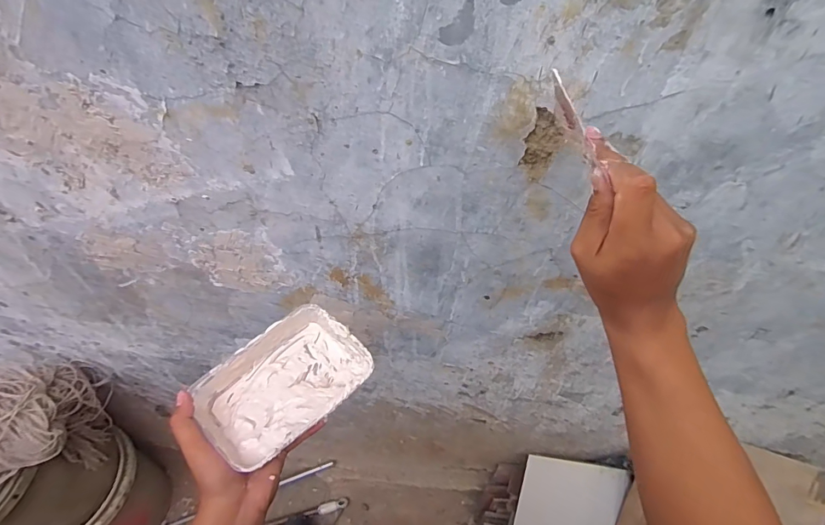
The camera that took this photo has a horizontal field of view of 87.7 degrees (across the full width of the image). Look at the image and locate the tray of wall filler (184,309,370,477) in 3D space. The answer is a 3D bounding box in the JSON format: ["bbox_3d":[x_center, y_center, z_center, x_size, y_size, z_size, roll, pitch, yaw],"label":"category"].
[{"bbox_3d":[-0.136,0.132,0.465,0.165,0.042,0.115,-36,60,-27],"label":"tray of wall filler"}]

